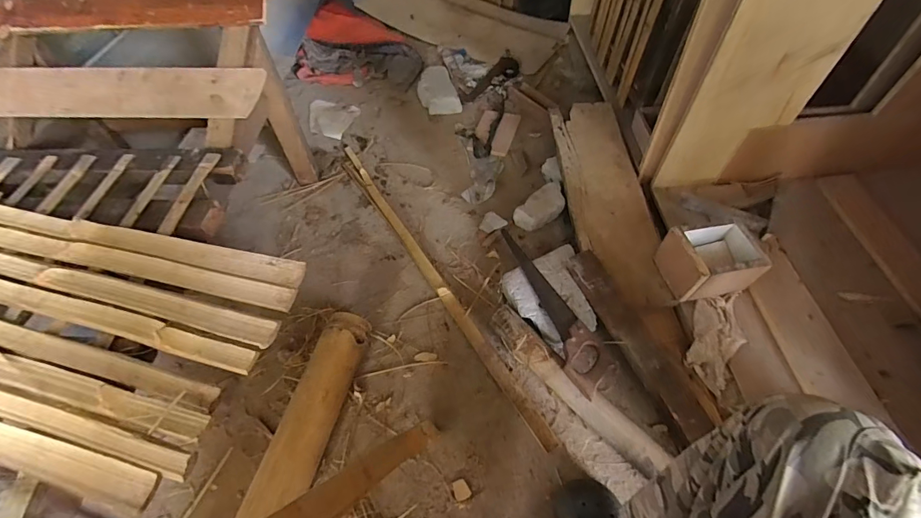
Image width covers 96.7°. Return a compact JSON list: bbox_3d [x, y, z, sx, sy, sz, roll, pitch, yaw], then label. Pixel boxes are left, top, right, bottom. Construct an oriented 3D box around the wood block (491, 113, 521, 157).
[{"bbox_3d":[0.143,-0.401,1.303,0.053,0.020,0.195,13,56,14],"label":"wood block"}]

